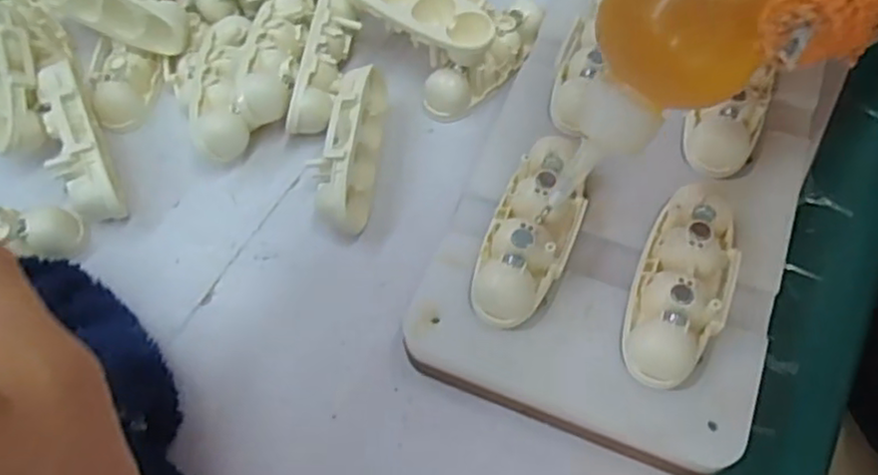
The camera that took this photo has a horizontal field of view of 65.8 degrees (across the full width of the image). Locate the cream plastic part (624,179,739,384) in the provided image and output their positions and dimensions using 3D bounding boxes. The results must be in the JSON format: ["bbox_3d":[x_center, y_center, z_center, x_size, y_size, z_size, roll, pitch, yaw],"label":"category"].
[{"bbox_3d":[0.071,0.012,0.194,0.025,0.015,0.062,19,64,12],"label":"cream plastic part"}]

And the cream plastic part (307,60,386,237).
[{"bbox_3d":[-0.030,-0.033,0.235,0.017,0.020,0.062,5,62,5],"label":"cream plastic part"}]

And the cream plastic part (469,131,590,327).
[{"bbox_3d":[0.028,-0.004,0.201,0.024,0.016,0.060,17,63,11],"label":"cream plastic part"}]

